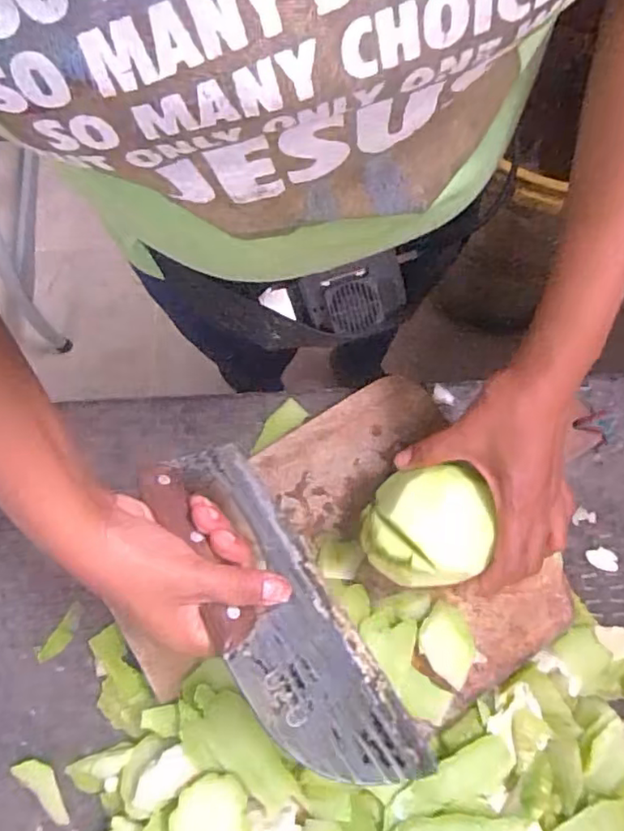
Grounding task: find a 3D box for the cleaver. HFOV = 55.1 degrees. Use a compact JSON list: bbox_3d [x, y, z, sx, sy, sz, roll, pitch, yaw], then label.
[{"bbox_3d":[-0.024,0.107,0.348,0.078,0.014,0.226,-13,56,-39],"label":"cleaver"}]

